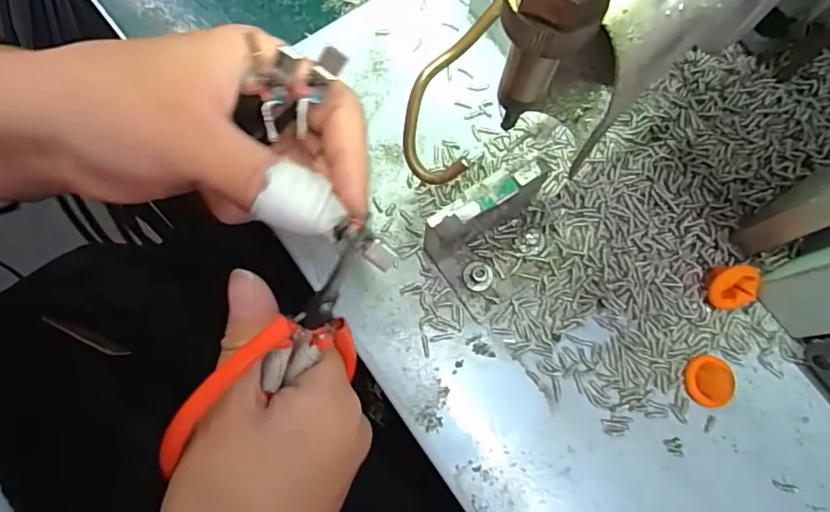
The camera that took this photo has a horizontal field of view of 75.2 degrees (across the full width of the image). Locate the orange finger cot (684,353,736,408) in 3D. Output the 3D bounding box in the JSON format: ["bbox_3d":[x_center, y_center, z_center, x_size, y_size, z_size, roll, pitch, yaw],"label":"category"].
[{"bbox_3d":[0.117,0.050,0.215,0.015,0.009,0.020,-4,76,-1],"label":"orange finger cot"}]

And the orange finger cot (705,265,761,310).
[{"bbox_3d":[0.130,0.012,0.222,0.019,0.010,0.021,-7,120,4],"label":"orange finger cot"}]

